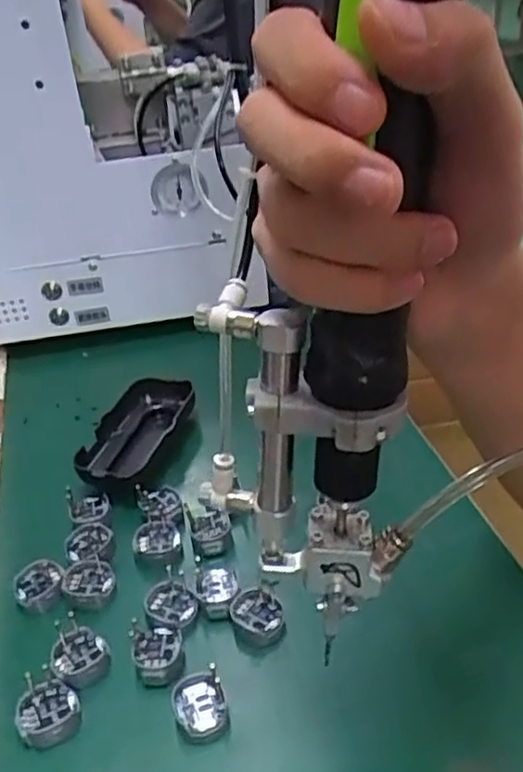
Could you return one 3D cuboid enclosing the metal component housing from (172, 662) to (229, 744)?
[{"bbox_3d":[-0.029,0.153,0.335,0.024,0.013,0.030,-12,35,-9],"label":"metal component housing"}]

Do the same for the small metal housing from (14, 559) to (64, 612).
[{"bbox_3d":[-0.126,0.114,0.399,0.026,0.013,0.029,-16,36,-14],"label":"small metal housing"}]

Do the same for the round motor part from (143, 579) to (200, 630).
[{"bbox_3d":[-0.049,0.118,0.377,0.027,0.010,0.028,-4,34,3],"label":"round motor part"}]

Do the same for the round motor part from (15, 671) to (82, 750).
[{"bbox_3d":[-0.103,0.155,0.337,0.029,0.019,0.026,-14,35,-11],"label":"round motor part"}]

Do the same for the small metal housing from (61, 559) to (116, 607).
[{"bbox_3d":[-0.098,0.111,0.399,0.028,0.009,0.028,-4,34,3],"label":"small metal housing"}]

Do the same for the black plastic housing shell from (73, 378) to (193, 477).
[{"bbox_3d":[-0.094,0.035,0.501,0.046,0.028,0.105,15,39,27],"label":"black plastic housing shell"}]

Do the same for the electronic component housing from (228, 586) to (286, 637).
[{"bbox_3d":[-0.002,0.122,0.374,0.023,0.012,0.029,-31,41,-31],"label":"electronic component housing"}]

